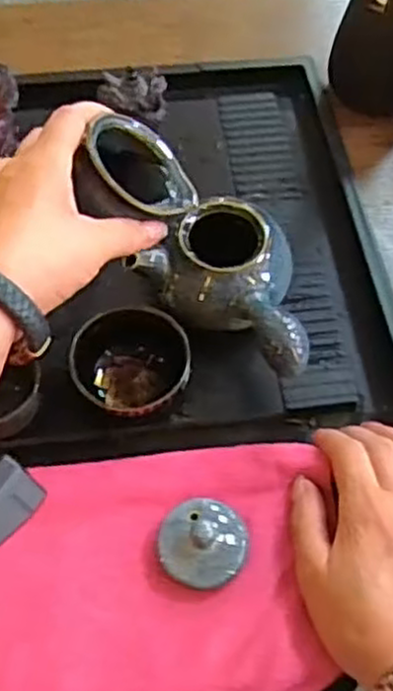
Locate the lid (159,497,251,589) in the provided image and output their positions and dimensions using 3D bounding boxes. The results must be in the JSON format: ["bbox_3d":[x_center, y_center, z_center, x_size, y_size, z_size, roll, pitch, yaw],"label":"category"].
[{"bbox_3d":[0.004,0.105,0.420,0.047,0.025,0.051,1,58,-2],"label":"lid"}]

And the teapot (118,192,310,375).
[{"bbox_3d":[0.036,-0.033,0.503,0.123,0.069,0.094,35,63,18],"label":"teapot"}]

